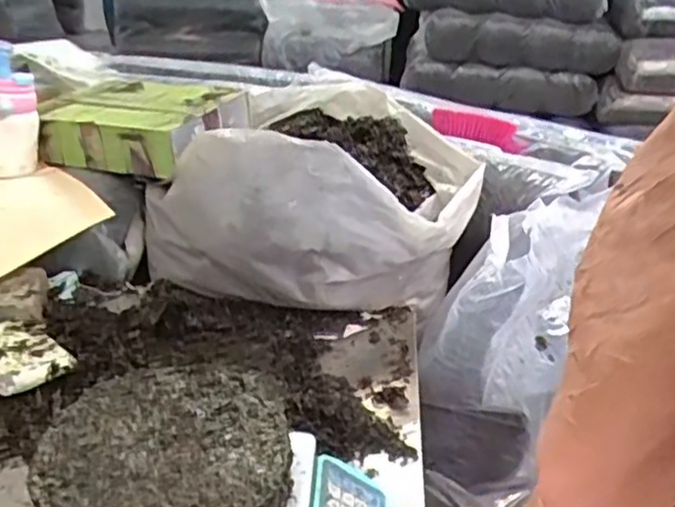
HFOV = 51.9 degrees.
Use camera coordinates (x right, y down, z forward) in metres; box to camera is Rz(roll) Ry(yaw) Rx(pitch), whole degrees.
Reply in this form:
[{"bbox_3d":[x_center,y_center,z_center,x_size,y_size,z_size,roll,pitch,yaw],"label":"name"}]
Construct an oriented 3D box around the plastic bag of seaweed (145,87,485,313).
[{"bbox_3d":[-0.015,-0.126,1.246,0.491,0.268,0.541,12,29,15],"label":"plastic bag of seaweed"}]

